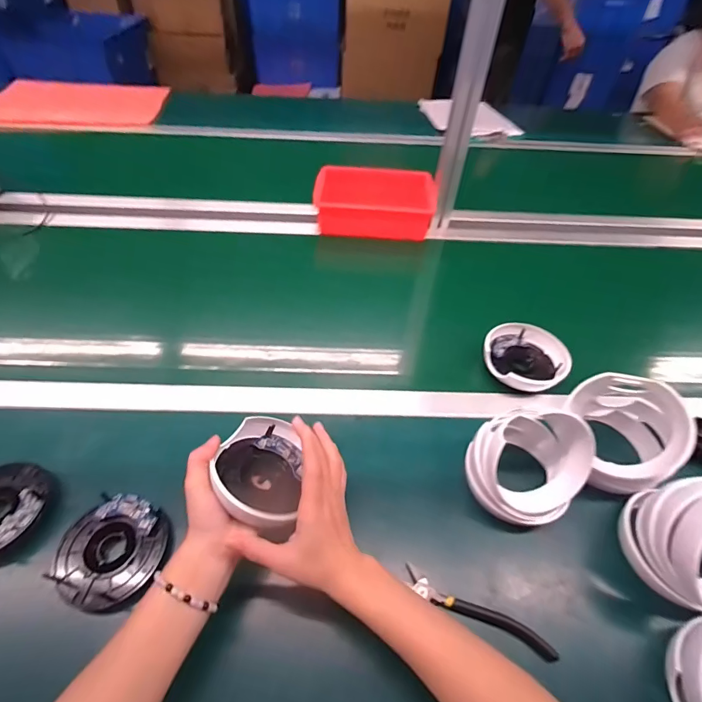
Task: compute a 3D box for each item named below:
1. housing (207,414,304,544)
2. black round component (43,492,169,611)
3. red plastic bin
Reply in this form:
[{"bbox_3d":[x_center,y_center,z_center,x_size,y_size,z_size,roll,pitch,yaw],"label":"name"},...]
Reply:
[{"bbox_3d":[-0.100,0.131,0.426,0.090,0.055,0.106,24,66,-14],"label":"housing"},{"bbox_3d":[-0.240,0.199,0.389,0.102,0.022,0.095,22,51,15],"label":"black round component"},{"bbox_3d":[0.049,-0.323,0.833,0.250,0.092,0.154,5,48,1],"label":"red plastic bin"}]

